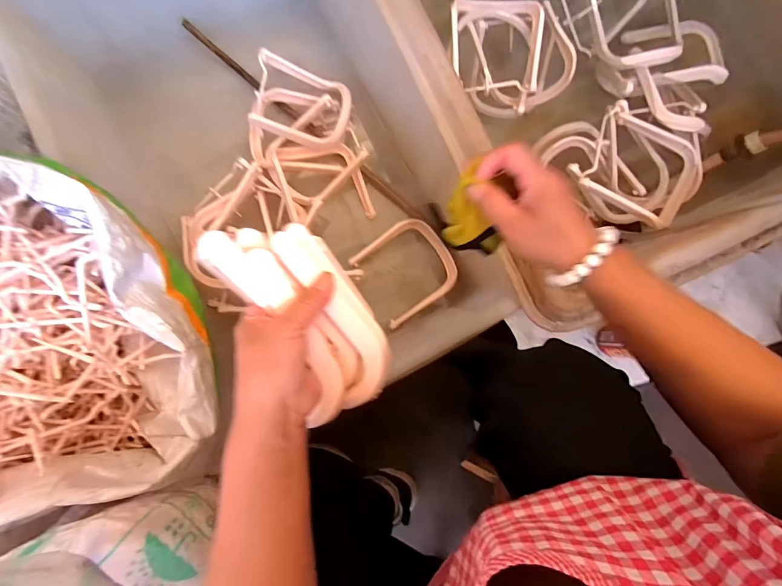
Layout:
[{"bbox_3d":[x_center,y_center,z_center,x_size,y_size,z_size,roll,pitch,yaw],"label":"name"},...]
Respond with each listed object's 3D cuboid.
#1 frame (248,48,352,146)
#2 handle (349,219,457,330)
[{"bbox_3d":[-0.179,-0.394,0.717,0.196,0.047,0.165,9,84,-3],"label":"frame"},{"bbox_3d":[0.032,-0.051,0.747,0.187,0.041,0.178,-34,88,-6],"label":"handle"}]

